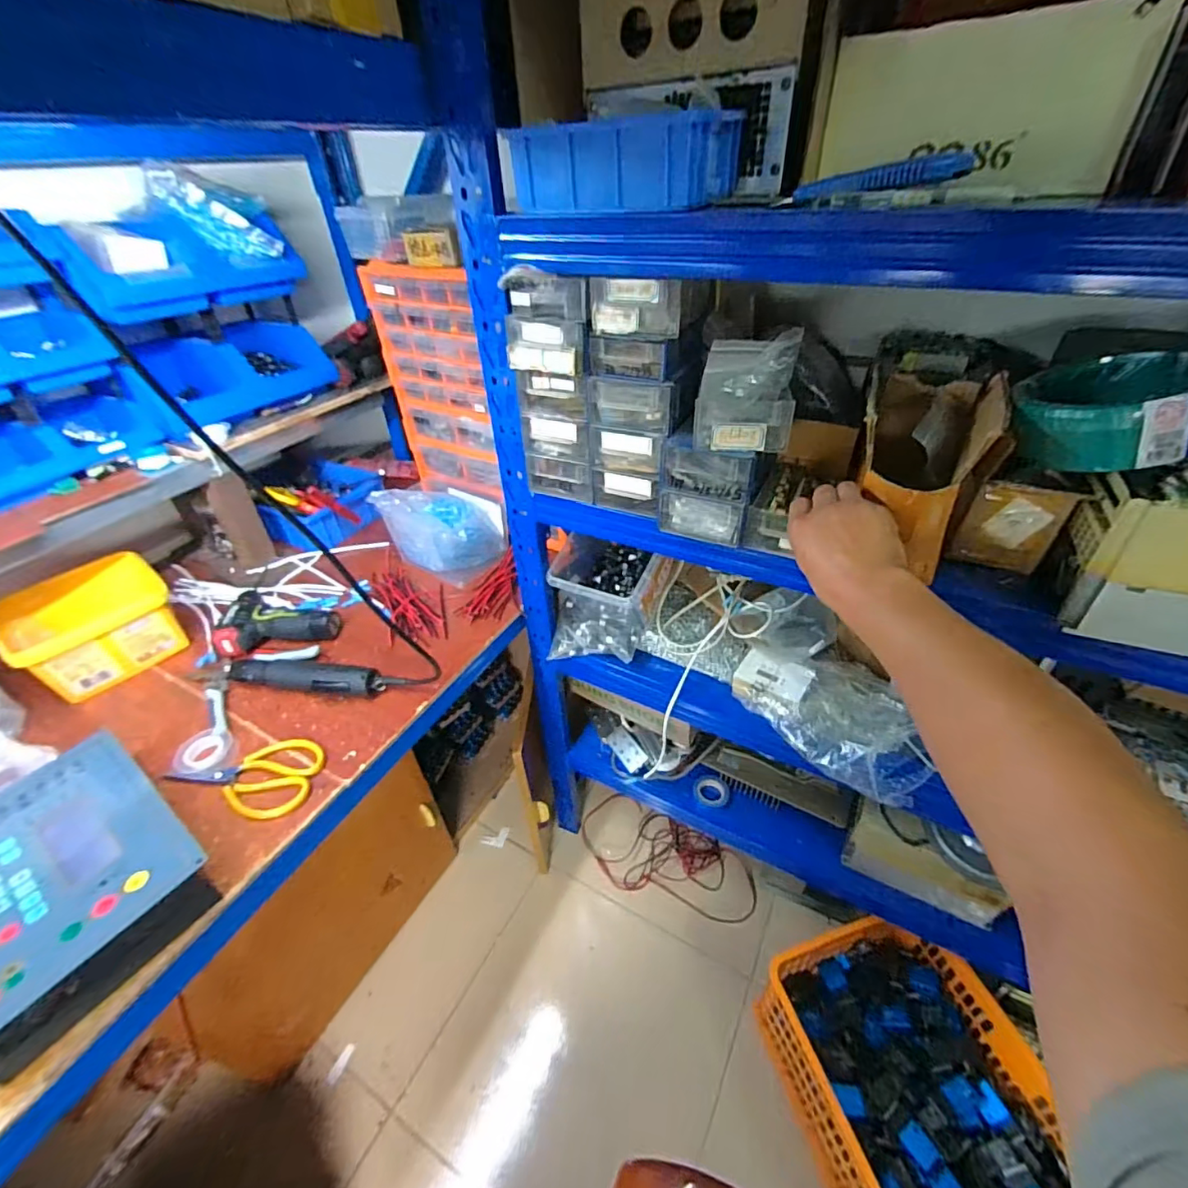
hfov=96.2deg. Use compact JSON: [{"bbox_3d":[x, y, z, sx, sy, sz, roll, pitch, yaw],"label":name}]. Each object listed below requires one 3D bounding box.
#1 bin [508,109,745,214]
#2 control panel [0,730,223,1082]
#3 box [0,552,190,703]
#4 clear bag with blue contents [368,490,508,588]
[{"bbox_3d":[0.033,-0.408,0.509,0.196,0.062,0.123,18,44,24],"label":"bin"},{"bbox_3d":[-0.523,0.281,0.522,0.276,0.097,0.209,27,48,32],"label":"control panel"},{"bbox_3d":[-0.734,0.043,0.787,0.117,0.144,0.191,18,44,24],"label":"box"},{"bbox_3d":[-0.275,-0.122,0.948,0.190,0.139,0.122,6,40,12],"label":"clear bag with blue contents"}]

